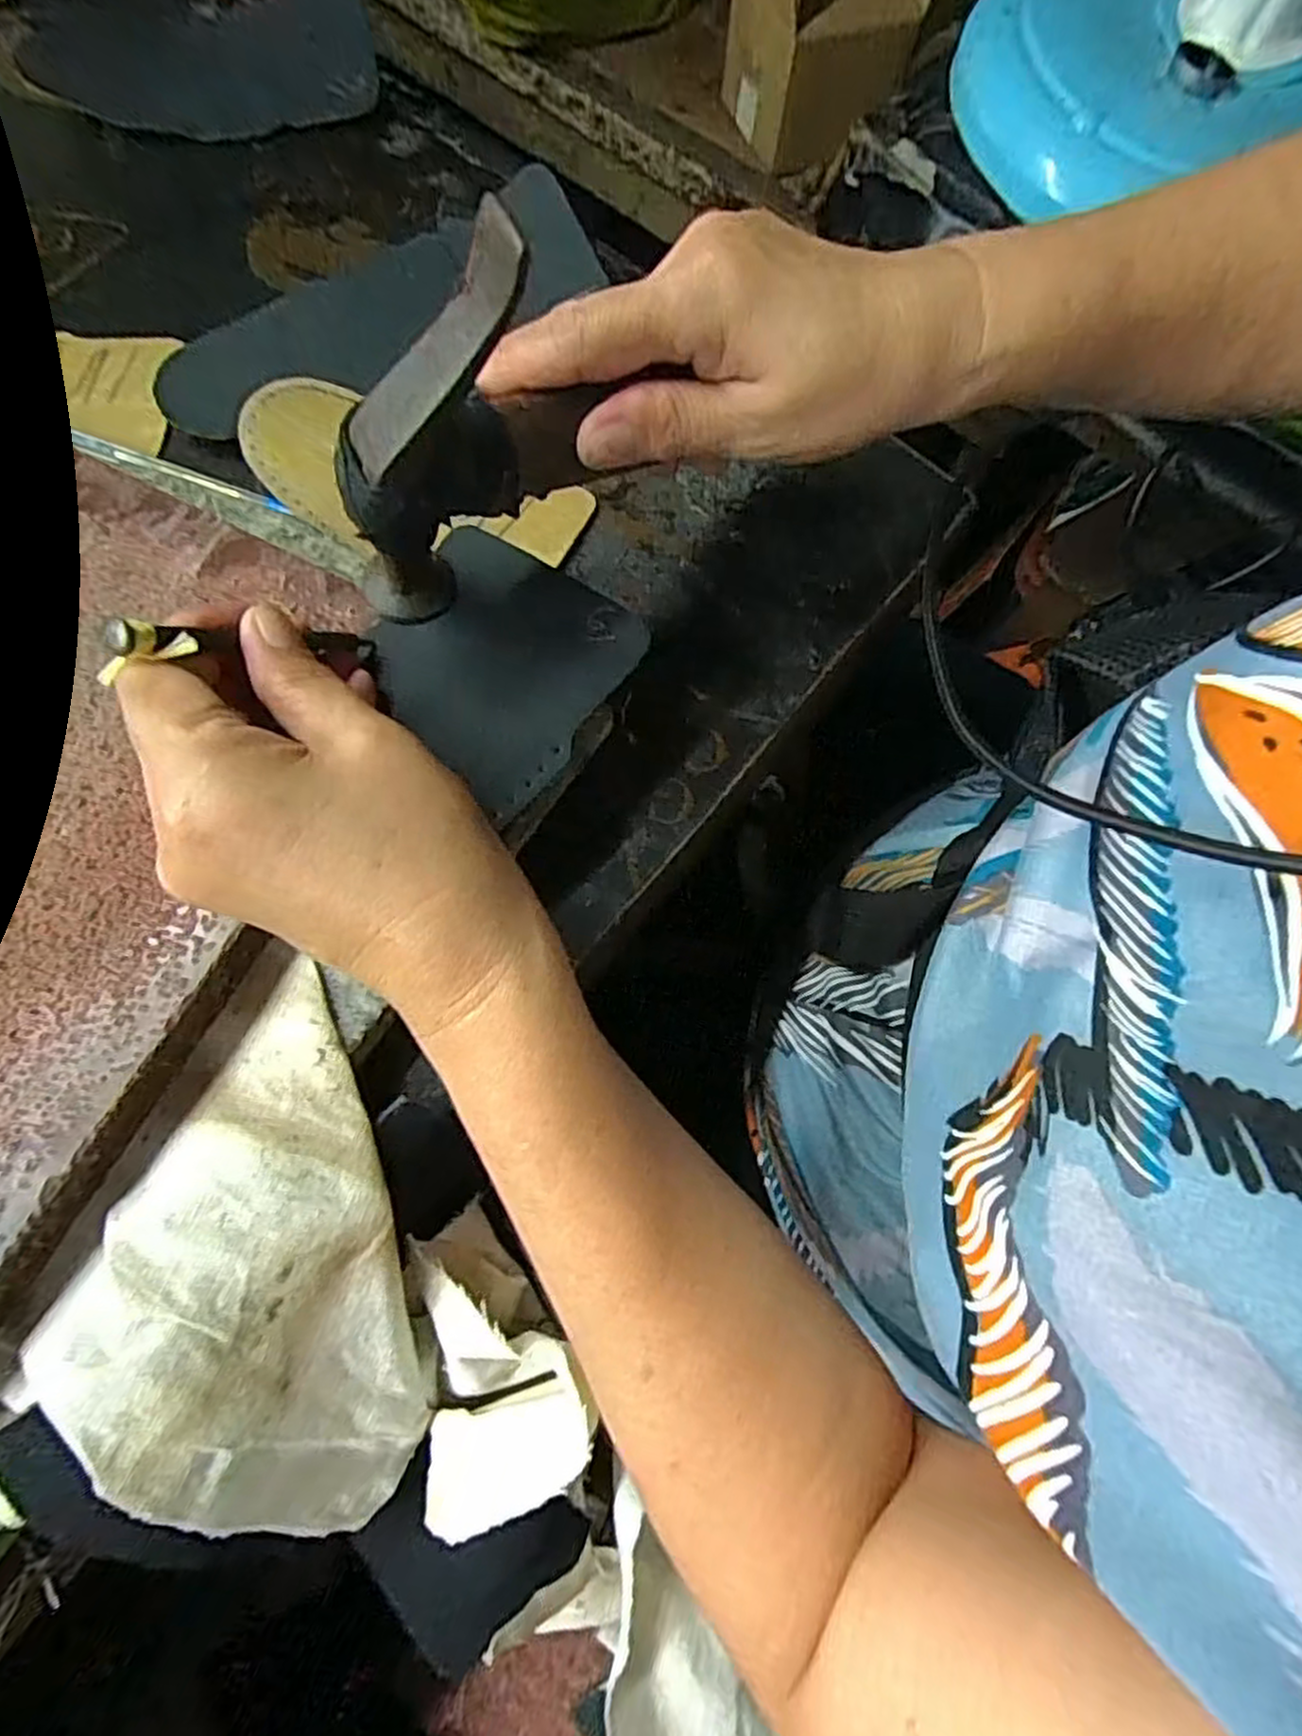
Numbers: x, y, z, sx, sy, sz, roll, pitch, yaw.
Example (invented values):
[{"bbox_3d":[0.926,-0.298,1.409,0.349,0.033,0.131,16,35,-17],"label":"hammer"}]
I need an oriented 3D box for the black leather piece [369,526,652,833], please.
[{"bbox_3d":[-0.053,-0.071,0.258,0.076,0.008,0.080,33,76,7],"label":"black leather piece"}]

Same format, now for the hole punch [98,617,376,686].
[{"bbox_3d":[-0.110,-0.061,0.215,0.013,0.089,0.014,6,106,21],"label":"hole punch"}]

